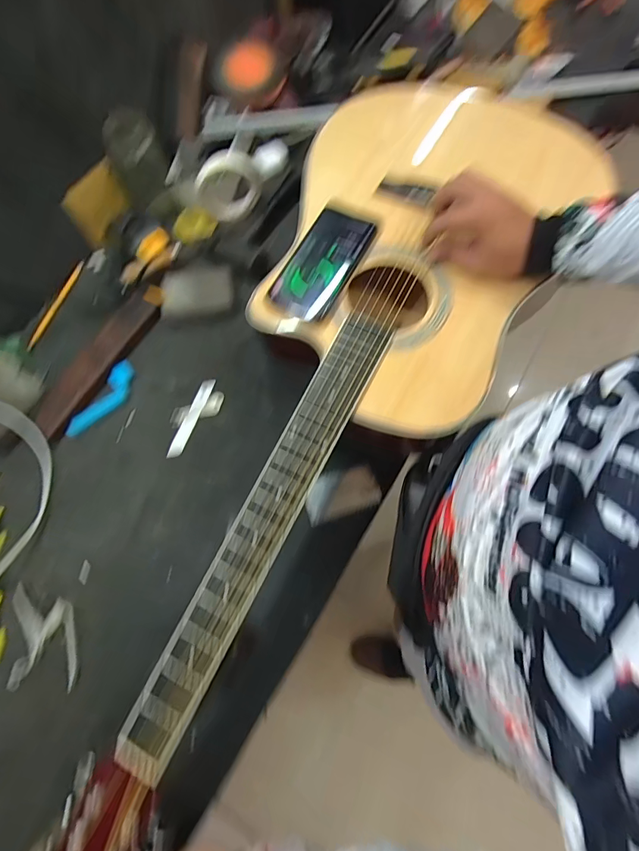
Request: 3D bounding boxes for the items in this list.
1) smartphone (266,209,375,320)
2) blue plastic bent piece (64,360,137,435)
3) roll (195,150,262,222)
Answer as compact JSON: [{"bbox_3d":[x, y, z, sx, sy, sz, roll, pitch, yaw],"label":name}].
[{"bbox_3d":[0.003,-0.195,0.481,0.072,0.012,0.150,29,74,12],"label":"smartphone"},{"bbox_3d":[-0.294,-0.034,0.555,0.044,0.007,0.122,29,74,13],"label":"blue plastic bent piece"},{"bbox_3d":[-0.138,-0.366,0.622,0.098,0.091,0.033,-17,70,-3],"label":"roll"}]

